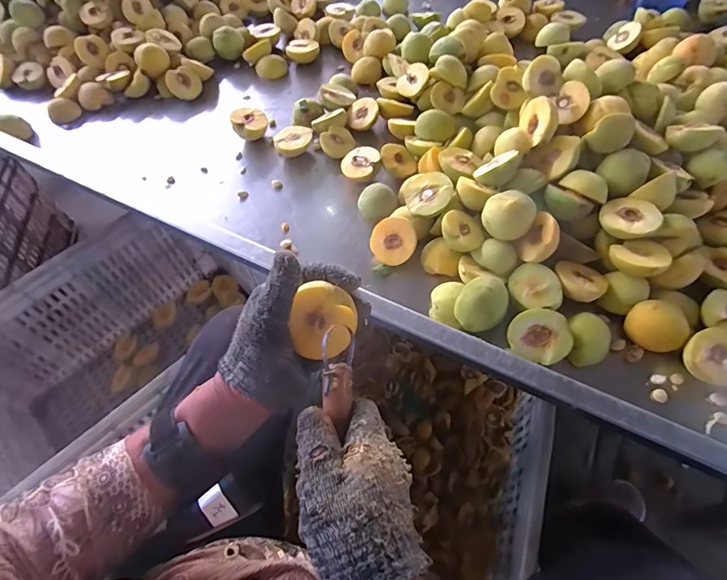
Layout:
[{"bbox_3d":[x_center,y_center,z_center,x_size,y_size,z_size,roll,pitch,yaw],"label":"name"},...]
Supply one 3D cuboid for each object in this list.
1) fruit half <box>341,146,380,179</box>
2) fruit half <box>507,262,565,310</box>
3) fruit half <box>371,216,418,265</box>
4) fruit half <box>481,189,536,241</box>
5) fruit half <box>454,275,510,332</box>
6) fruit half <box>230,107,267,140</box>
[{"bbox_3d":[-0.004,-0.196,0.657,0.059,0.031,0.059,-7,57,0],"label":"fruit half"},{"bbox_3d":[0.204,0.000,0.499,0.050,0.030,0.058,-14,58,-5],"label":"fruit half"},{"bbox_3d":[0.042,-0.066,0.562,0.062,0.025,0.060,-3,99,25],"label":"fruit half"},{"bbox_3d":[0.180,-0.093,0.516,0.054,0.057,0.036,39,39,-12],"label":"fruit half"},{"bbox_3d":[0.139,0.016,0.493,0.055,0.062,0.031,16,20,7],"label":"fruit half"},{"bbox_3d":[-0.196,-0.288,0.724,0.058,0.034,0.046,-22,59,-9],"label":"fruit half"}]

